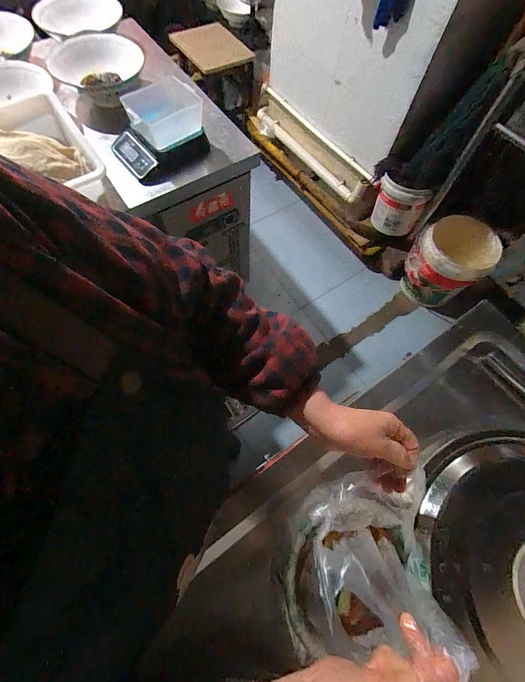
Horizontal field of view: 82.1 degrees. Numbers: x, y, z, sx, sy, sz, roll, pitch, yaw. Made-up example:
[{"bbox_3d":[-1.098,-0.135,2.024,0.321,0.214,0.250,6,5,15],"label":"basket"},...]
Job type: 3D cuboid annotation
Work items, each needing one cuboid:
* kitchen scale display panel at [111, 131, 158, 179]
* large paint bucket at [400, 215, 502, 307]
[{"bbox_3d":[-0.336,-0.483,0.780,0.065,0.016,0.138,-43,83,2],"label":"kitchen scale display panel"},{"bbox_3d":[0.851,-0.355,1.445,0.267,0.345,0.319,-40,74,-17],"label":"large paint bucket"}]

